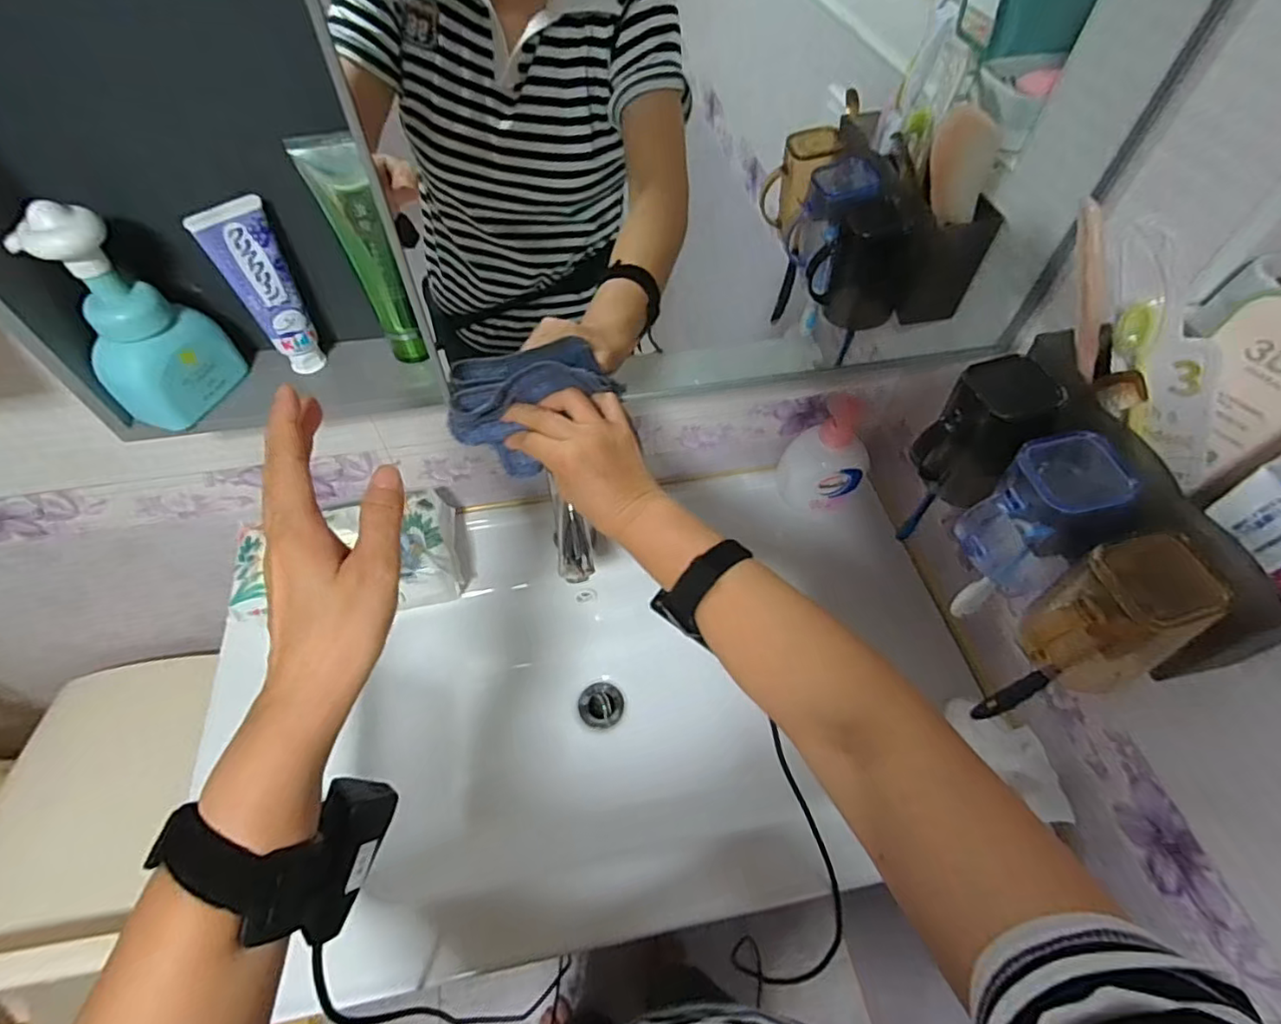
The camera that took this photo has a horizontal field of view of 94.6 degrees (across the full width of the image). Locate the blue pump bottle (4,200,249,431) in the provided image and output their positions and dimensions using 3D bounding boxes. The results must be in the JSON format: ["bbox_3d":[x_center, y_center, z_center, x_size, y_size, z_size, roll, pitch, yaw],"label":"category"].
[{"bbox_3d":[-0.357,-0.136,0.417,0.051,0.145,0.078,12,55,8],"label":"blue pump bottle"}]

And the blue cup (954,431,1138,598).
[{"bbox_3d":[0.275,0.005,0.406,0.056,0.106,0.065,-18,56,-14],"label":"blue cup"}]

